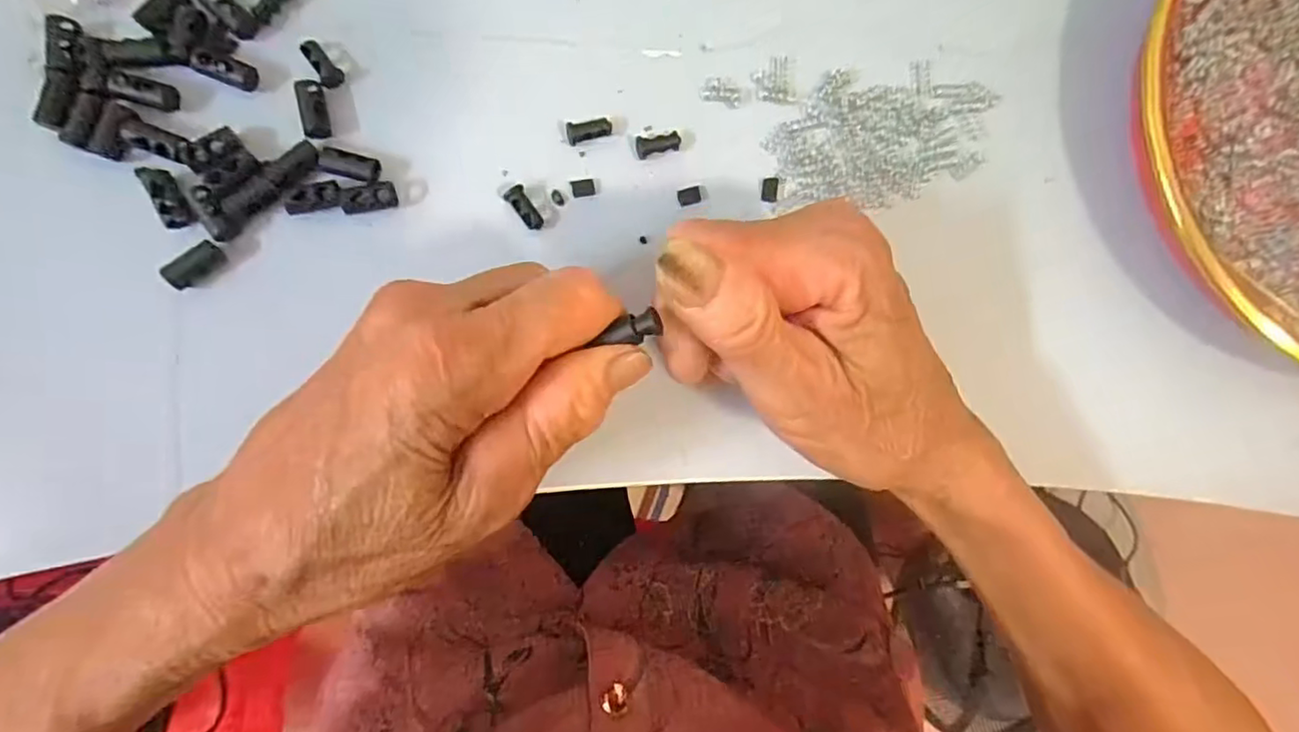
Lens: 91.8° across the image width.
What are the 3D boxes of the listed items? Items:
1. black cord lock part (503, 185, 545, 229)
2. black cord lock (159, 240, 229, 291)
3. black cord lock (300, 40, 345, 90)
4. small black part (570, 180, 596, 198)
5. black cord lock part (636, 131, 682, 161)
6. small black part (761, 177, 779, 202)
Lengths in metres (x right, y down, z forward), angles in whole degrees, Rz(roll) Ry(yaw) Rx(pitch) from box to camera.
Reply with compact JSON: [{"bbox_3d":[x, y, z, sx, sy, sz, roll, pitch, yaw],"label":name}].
[{"bbox_3d":[-0.045,-0.057,0.228,0.007,0.004,0.017,-39,92,-6],"label":"black cord lock part"},{"bbox_3d":[-0.152,-0.033,0.209,0.018,0.009,0.007,-40,92,-6],"label":"black cord lock"},{"bbox_3d":[-0.115,-0.106,0.221,0.007,0.007,0.017,-36,91,-6],"label":"black cord lock"},{"bbox_3d":[-0.024,-0.066,0.232,0.009,0.004,0.006,-12,89,-6],"label":"small black part"},{"bbox_3d":[0.004,-0.083,0.236,0.017,0.004,0.007,-16,89,-6],"label":"black cord lock part"},{"bbox_3d":[0.046,-0.067,0.240,0.007,0.004,0.009,7,87,-5],"label":"small black part"}]

